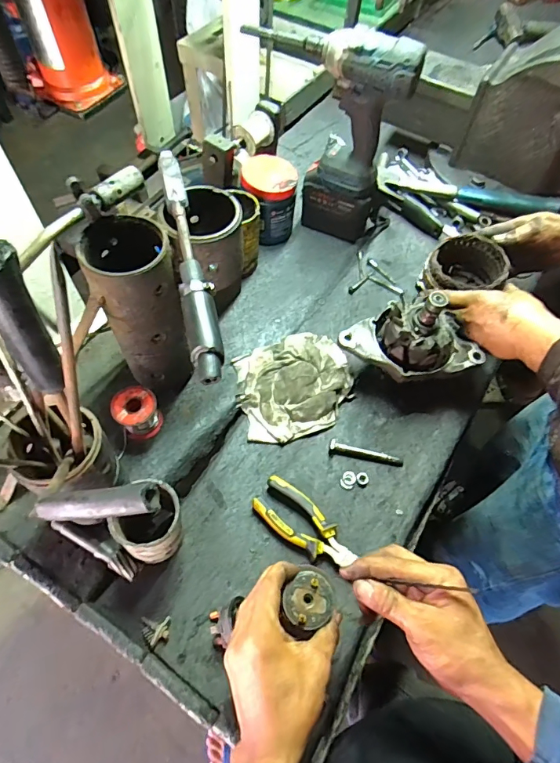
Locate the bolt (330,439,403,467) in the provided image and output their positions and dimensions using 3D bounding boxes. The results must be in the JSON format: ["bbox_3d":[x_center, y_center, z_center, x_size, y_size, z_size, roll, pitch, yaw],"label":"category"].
[{"bbox_3d":[0.116,0.096,0.585,0.099,0.014,0.014,14,61,5],"label":"bolt"}]

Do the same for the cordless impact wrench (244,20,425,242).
[{"bbox_3d":[0.066,-0.382,0.698,0.243,0.314,0.068,31,64,14],"label":"cordless impact wrench"}]

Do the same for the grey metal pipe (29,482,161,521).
[{"bbox_3d":[-0.116,0.077,0.271,0.085,0.015,0.018,-10,60,14],"label":"grey metal pipe"}]

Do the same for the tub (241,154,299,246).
[{"bbox_3d":[-0.018,-0.300,0.734,0.088,0.121,0.101,0,61,-3],"label":"tub"}]

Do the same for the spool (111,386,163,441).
[{"bbox_3d":[-0.183,0.040,0.563,0.052,0.054,0.050,1,61,-2],"label":"spool"}]

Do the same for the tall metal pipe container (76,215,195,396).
[{"bbox_3d":[-0.158,-0.079,0.525,0.083,0.217,0.096,-14,62,-10],"label":"tall metal pipe container"}]

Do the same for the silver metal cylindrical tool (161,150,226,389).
[{"bbox_3d":[-0.087,-0.123,0.422,0.029,0.029,0.269,-10,62,-8],"label":"silver metal cylindrical tool"}]

